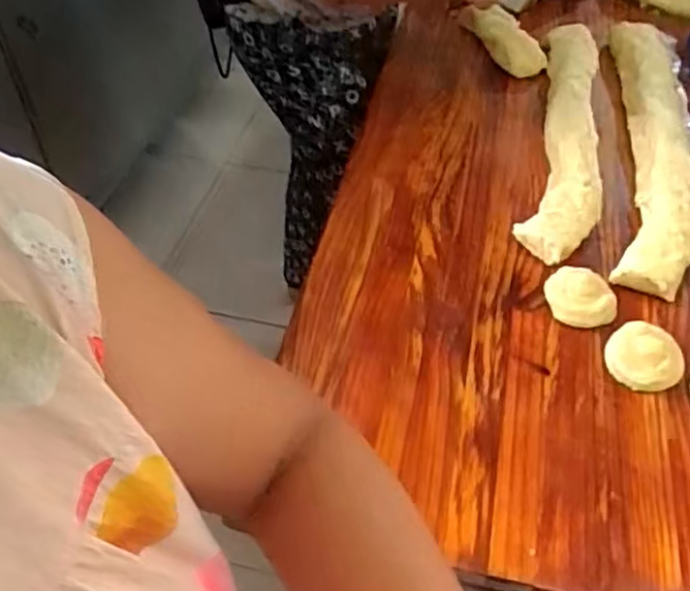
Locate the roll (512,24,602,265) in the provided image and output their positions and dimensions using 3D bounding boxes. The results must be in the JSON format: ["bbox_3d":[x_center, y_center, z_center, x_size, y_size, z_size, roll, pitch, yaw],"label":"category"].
[{"bbox_3d":[0.329,-0.256,1.039,0.094,0.042,0.547,11,50,11],"label":"roll"}]

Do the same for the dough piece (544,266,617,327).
[{"bbox_3d":[0.278,-0.002,0.837,0.081,0.031,0.060,20,52,18],"label":"dough piece"}]

